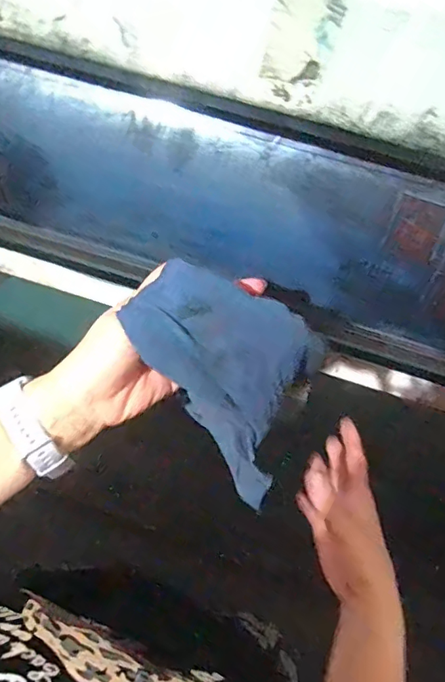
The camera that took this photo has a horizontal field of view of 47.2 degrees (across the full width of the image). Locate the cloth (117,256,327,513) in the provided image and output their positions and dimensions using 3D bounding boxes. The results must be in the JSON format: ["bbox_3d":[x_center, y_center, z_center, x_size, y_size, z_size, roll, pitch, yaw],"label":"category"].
[{"bbox_3d":[-0.004,0.029,0.357,0.142,0.018,0.133,24,95,-21],"label":"cloth"}]

